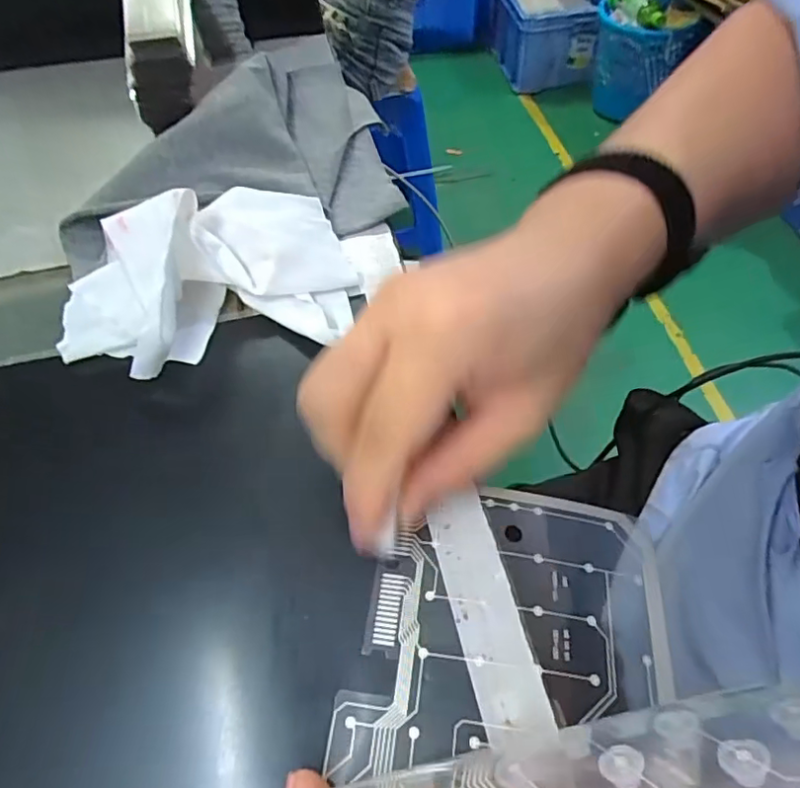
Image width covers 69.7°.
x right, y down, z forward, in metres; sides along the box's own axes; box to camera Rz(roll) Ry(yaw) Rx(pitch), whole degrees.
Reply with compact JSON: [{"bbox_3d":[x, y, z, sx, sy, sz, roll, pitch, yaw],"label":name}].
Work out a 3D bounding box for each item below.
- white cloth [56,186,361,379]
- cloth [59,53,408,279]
[{"bbox_3d":[-0.093,-0.060,0.267,0.131,0.052,0.080,-15,57,-6],"label":"white cloth"},{"bbox_3d":[-0.102,-0.157,0.341,0.180,0.039,0.163,-10,56,-3],"label":"cloth"}]

